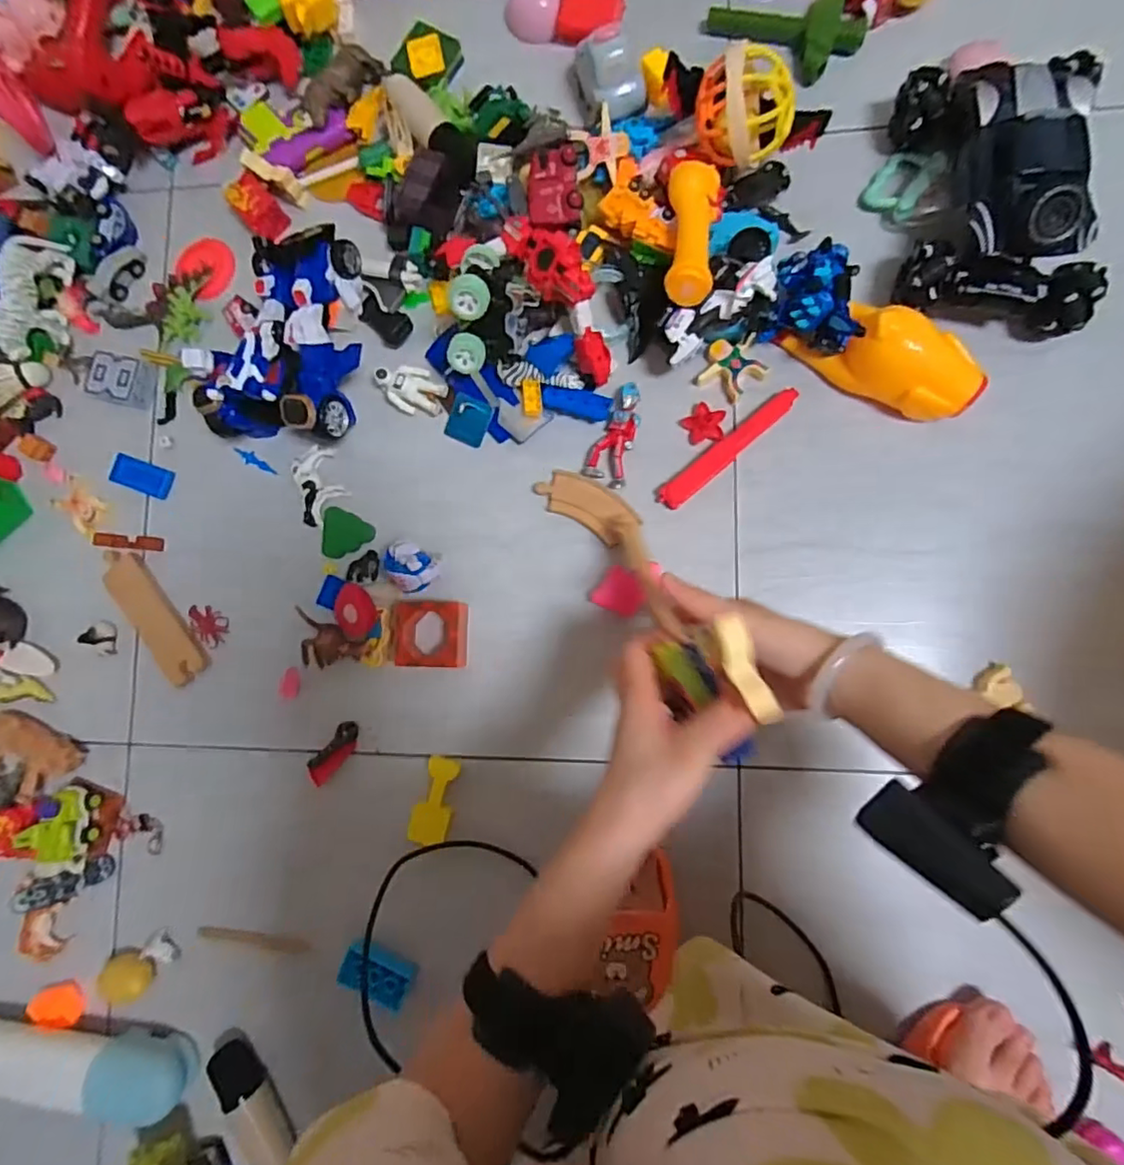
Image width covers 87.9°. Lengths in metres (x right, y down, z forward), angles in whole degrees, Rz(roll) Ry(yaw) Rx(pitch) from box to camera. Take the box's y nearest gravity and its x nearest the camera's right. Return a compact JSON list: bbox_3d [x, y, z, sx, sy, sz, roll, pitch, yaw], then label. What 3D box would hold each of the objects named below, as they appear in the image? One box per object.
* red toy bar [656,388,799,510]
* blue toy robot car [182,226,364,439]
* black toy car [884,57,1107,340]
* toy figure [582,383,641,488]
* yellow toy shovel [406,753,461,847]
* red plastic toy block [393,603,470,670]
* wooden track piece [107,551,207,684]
[{"bbox_3d":[0.149,-0.122,0.530,0.149,0.011,0.023,-41,82,3],"label":"red toy bar"},{"bbox_3d":[-0.249,-0.229,0.547,0.151,0.095,0.198,14,87,7],"label":"blue toy robot car"},{"bbox_3d":[0.366,-0.329,0.480,0.144,0.090,0.230,2,85,7],"label":"black toy car"},{"bbox_3d":[0.056,-0.136,0.542,0.039,0.016,0.093,26,89,8],"label":"toy figure"},{"bbox_3d":[-0.117,0.200,0.539,0.033,0.019,0.075,11,87,8],"label":"yellow toy shovel"},{"bbox_3d":[-0.118,0.048,0.539,0.067,0.034,0.059,-1,86,7],"label":"red plastic toy block"},{"bbox_3d":[-0.412,0.031,0.587,0.045,0.011,0.156,-41,82,3],"label":"wooden track piece"}]

